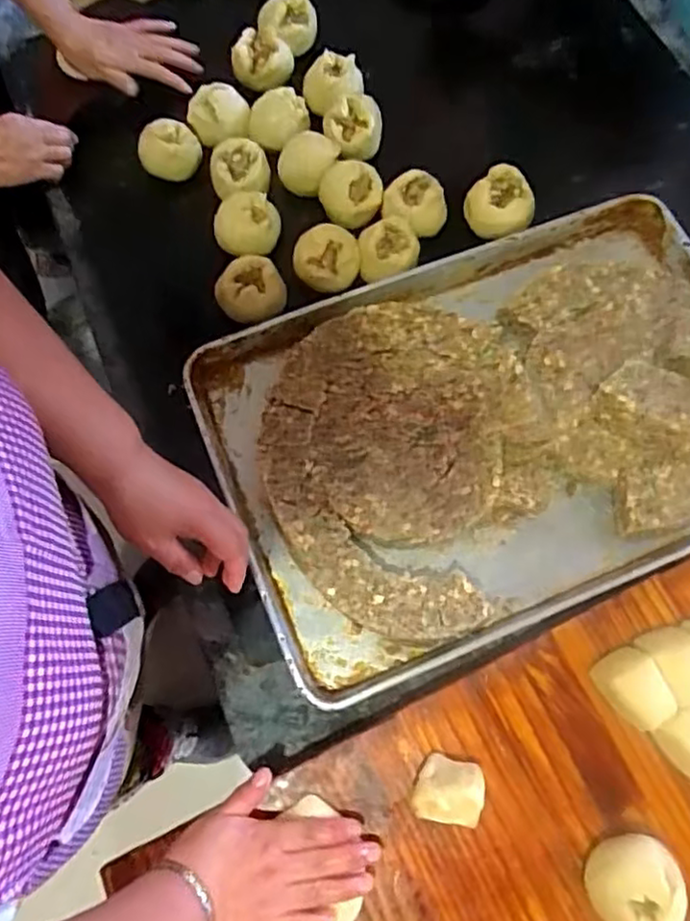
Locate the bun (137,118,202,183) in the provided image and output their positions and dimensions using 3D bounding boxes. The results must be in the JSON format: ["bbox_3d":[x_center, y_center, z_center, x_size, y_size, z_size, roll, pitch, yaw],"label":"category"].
[{"bbox_3d":[-0.217,-0.386,0.838,0.075,0.043,0.070,-12,71,-5],"label":"bun"}]

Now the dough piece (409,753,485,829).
[{"bbox_3d":[0.087,0.282,0.583,0.057,0.052,0.048,12,73,3],"label":"dough piece"}]

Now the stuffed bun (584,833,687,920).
[{"bbox_3d":[0.234,0.347,0.556,0.077,0.055,0.069,-3,70,-2],"label":"stuffed bun"}]

